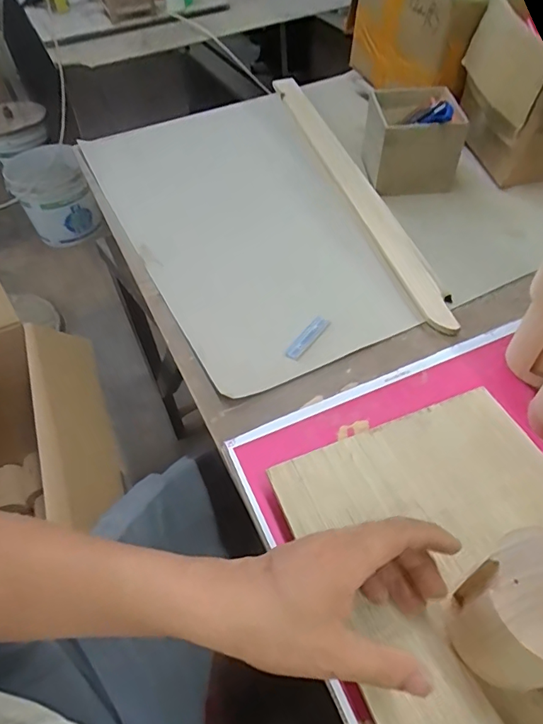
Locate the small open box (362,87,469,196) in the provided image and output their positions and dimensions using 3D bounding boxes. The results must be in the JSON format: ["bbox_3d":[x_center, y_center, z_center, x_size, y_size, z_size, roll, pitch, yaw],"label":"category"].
[{"bbox_3d":[0.226,-0.368,0.777,0.124,0.123,0.141,-6,51,-1],"label":"small open box"}]

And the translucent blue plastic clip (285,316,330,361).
[{"bbox_3d":[0.046,-0.030,0.596,0.018,0.007,0.079,29,58,24],"label":"translucent blue plastic clip"}]

